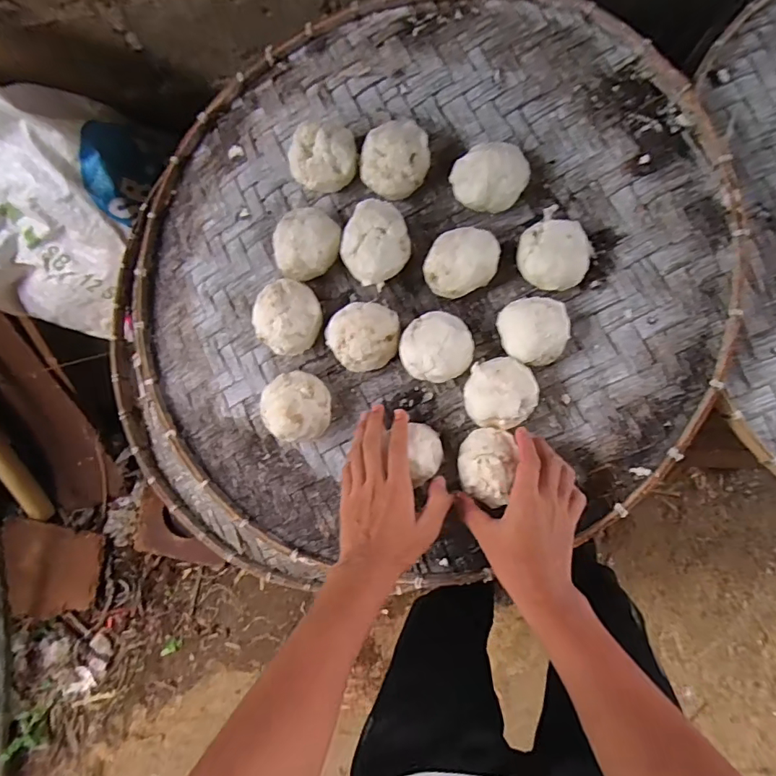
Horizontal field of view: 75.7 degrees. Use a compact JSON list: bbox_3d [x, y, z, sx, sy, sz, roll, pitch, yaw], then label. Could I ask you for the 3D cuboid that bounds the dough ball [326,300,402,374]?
[{"bbox_3d":[-0.030,-0.059,0.583,0.083,0.055,0.076,0,88,6],"label":"dough ball"}]

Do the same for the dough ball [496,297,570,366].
[{"bbox_3d":[0.162,-0.063,0.556,0.070,0.048,0.073,0,88,6],"label":"dough ball"}]

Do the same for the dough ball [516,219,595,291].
[{"bbox_3d":[0.185,-0.147,0.563,0.078,0.054,0.072,0,88,6],"label":"dough ball"}]

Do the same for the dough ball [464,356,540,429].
[{"bbox_3d":[0.125,0.006,0.553,0.077,0.049,0.076,0,88,6],"label":"dough ball"}]

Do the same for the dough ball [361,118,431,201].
[{"bbox_3d":[0.009,-0.268,0.597,0.075,0.054,0.079,0,88,6],"label":"dough ball"}]

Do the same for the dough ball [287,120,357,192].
[{"bbox_3d":[-0.077,-0.277,0.609,0.084,0.060,0.077,12,89,7],"label":"dough ball"}]

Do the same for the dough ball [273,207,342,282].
[{"bbox_3d":[-0.096,-0.171,0.596,0.081,0.062,0.077,0,88,6],"label":"dough ball"}]

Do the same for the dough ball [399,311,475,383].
[{"bbox_3d":[0.055,-0.046,0.575,0.079,0.050,0.076,0,88,6],"label":"dough ball"}]

